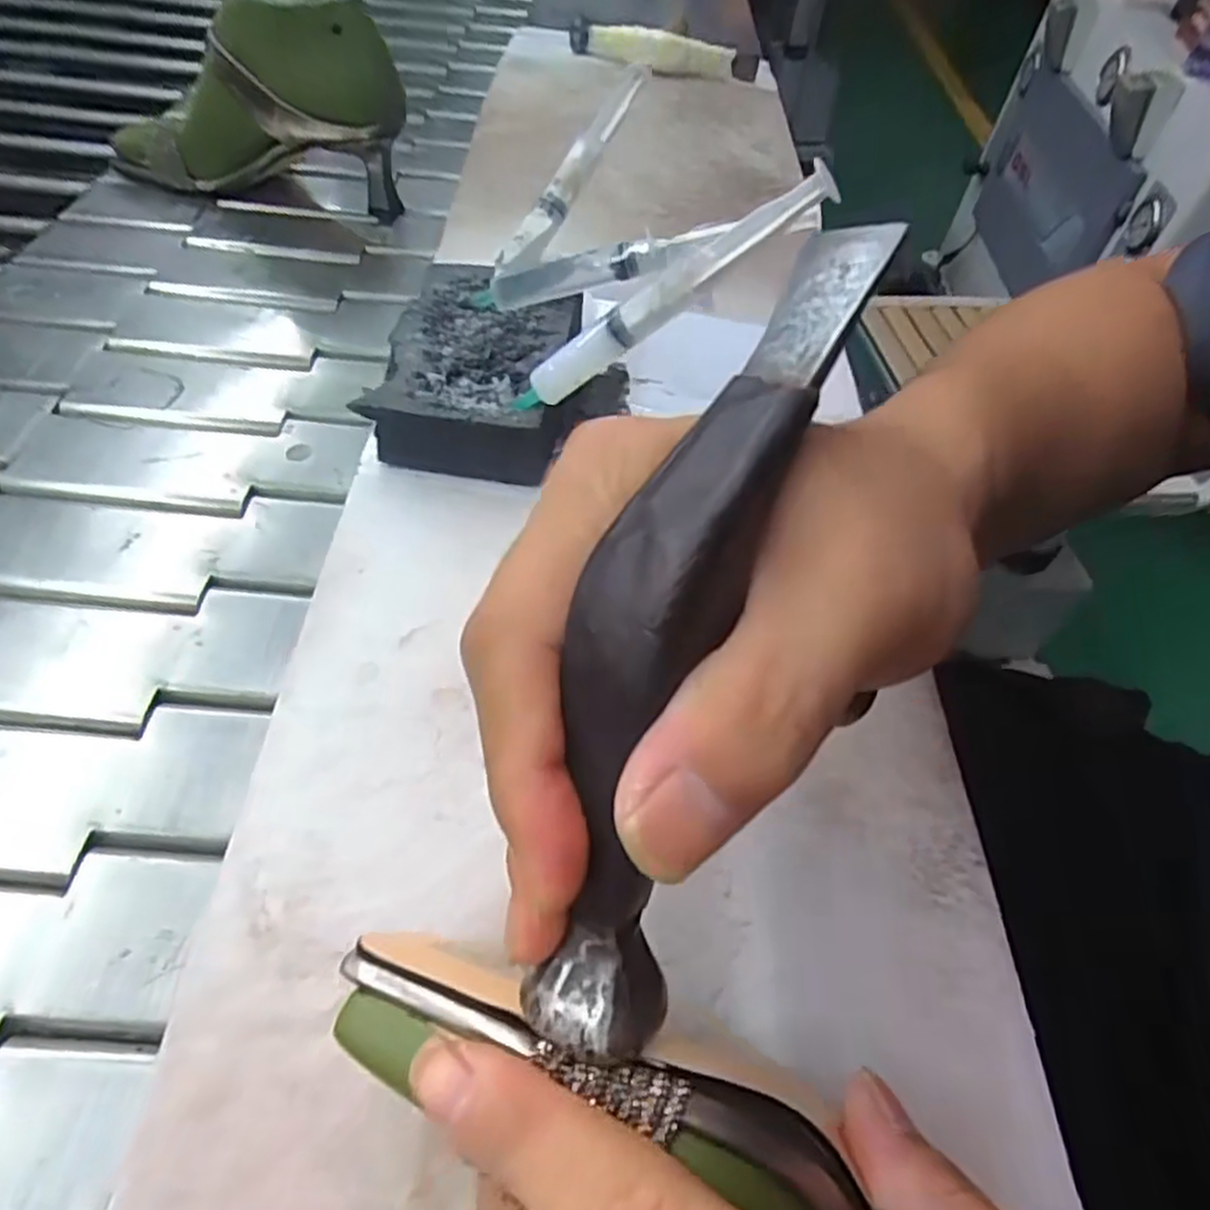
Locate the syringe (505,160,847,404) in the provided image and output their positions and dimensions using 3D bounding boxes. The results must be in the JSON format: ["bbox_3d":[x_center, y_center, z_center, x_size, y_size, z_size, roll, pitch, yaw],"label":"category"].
[{"bbox_3d":[0.017,-0.114,0.294,0.017,0.150,0.011,38,42,-33],"label":"syringe"}]

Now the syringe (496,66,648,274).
[{"bbox_3d":[-0.015,-0.224,0.397,0.014,0.019,0.134,28,79,16],"label":"syringe"}]

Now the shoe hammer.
[{"bbox_3d":[0.015,0.001,0.142,0.033,0.038,0.167,18,90,9],"label":"shoe hammer"}]

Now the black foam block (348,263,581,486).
[{"bbox_3d":[-0.056,-0.115,0.372,0.084,0.034,0.120,10,52,1],"label":"black foam block"}]

